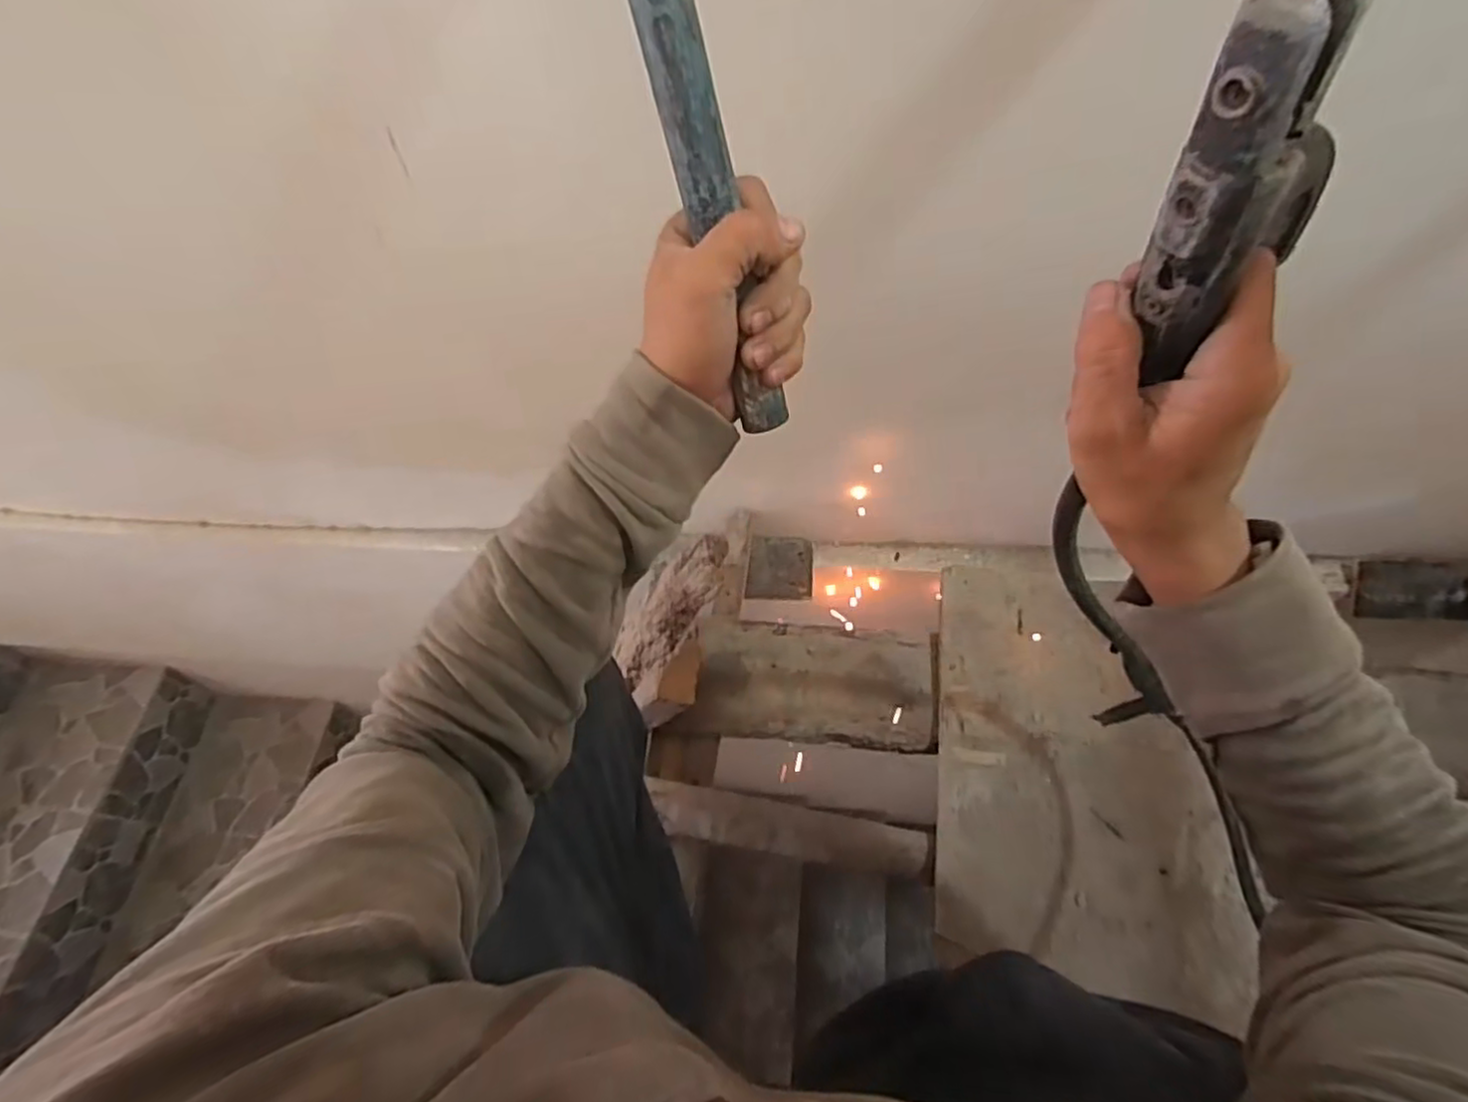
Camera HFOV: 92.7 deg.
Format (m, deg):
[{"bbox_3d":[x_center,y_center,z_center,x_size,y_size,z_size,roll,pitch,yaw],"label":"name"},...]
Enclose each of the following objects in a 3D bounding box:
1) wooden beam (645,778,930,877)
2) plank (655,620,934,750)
[{"bbox_3d":[0.051,0.282,0.710,0.280,0.032,0.049,9,61,7],"label":"wooden beam"},{"bbox_3d":[0.081,0.146,0.782,0.272,0.031,0.127,4,60,5],"label":"plank"}]

